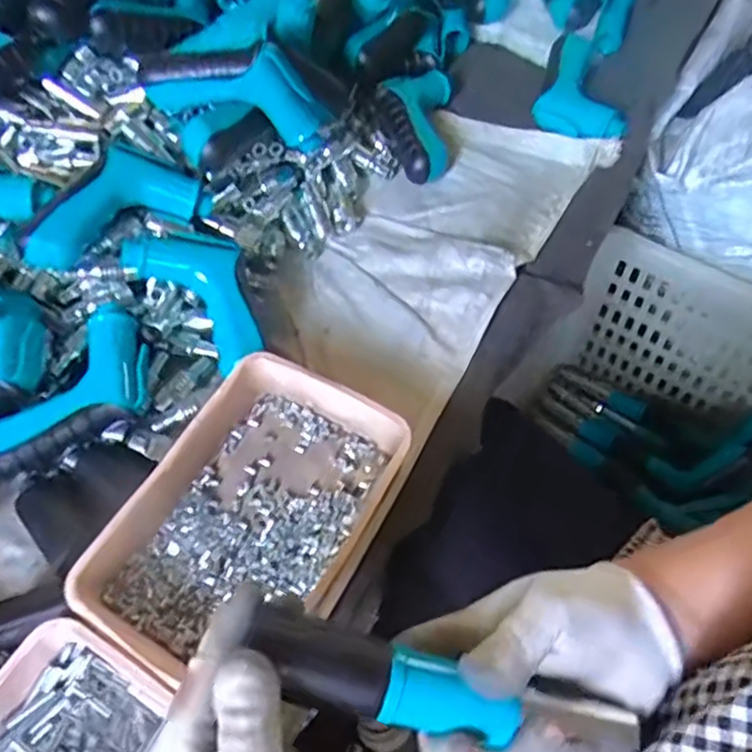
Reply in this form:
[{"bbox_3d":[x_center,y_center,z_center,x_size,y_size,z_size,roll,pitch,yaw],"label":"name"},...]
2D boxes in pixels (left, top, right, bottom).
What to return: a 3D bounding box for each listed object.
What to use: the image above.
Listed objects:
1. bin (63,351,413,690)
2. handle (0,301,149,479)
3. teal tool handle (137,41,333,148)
[{"bbox_3d":[-0.080,0.090,0.424,0.140,0.042,0.200,27,63,18],"label":"bin"},{"bbox_3d":[-0.203,0.021,0.455,0.071,0.040,0.140,28,64,18],"label":"handle"},{"bbox_3d":[-0.106,-0.232,0.525,0.147,0.067,0.033,8,57,-13],"label":"teal tool handle"}]

